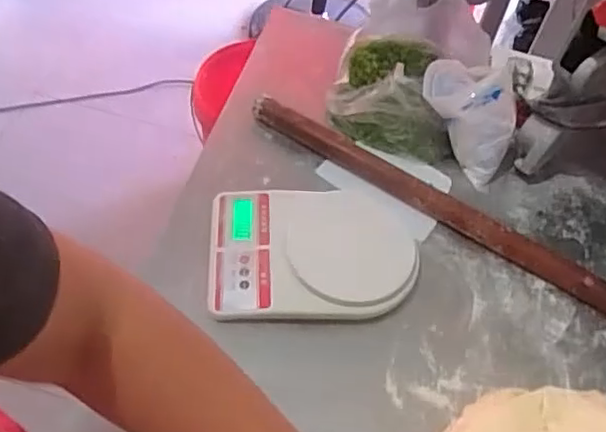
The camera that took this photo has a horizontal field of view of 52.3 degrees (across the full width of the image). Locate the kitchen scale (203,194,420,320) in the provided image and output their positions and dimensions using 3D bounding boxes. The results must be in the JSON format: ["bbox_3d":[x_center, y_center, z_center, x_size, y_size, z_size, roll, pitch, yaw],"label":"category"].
[{"bbox_3d":[0.008,0.042,0.668,0.212,0.041,0.155,1,53,-5],"label":"kitchen scale"}]

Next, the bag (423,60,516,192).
[{"bbox_3d":[0.196,-0.119,0.742,0.119,0.145,0.068,20,54,10],"label":"bag"}]

